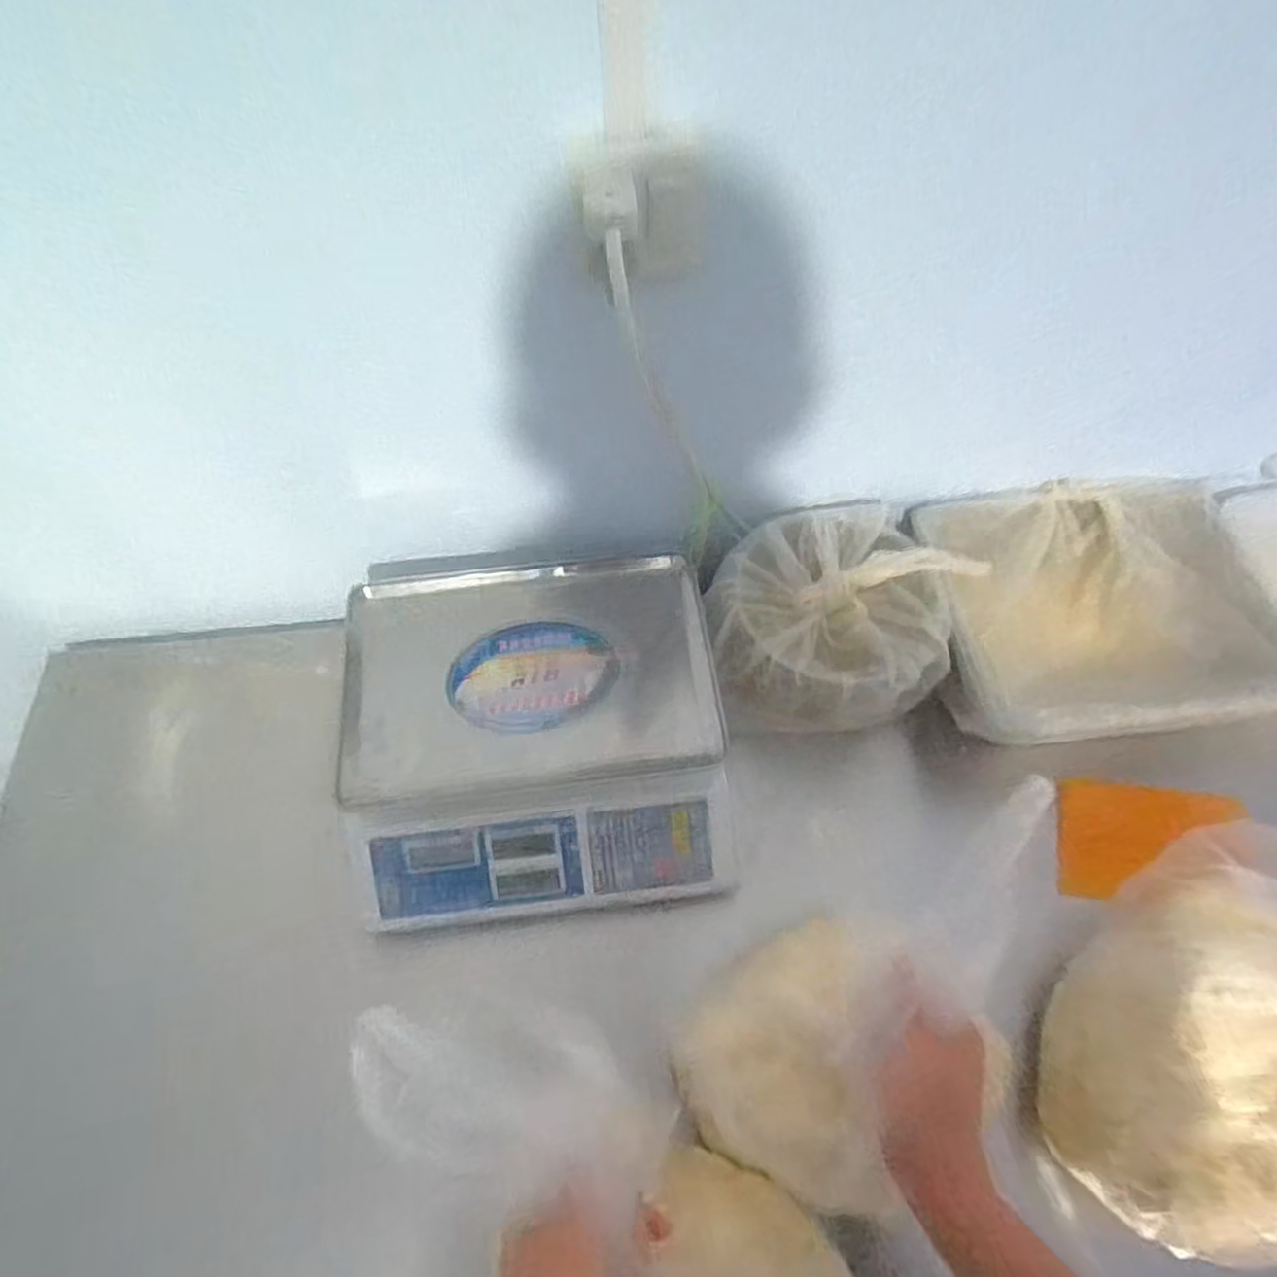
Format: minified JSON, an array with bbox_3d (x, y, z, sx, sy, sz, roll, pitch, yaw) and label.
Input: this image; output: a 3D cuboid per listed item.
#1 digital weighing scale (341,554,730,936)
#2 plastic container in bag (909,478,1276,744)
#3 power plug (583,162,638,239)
[{"bbox_3d":[-0.093,0.082,0.709,0.329,0.099,0.312,-6,59,-3],"label":"digital weighing scale"},{"bbox_3d":[0.454,-0.021,0.776,0.324,0.122,0.267,-3,59,-2],"label":"plastic container in bag"},{"bbox_3d":[-0.016,-0.261,0.460,0.032,0.026,0.043,-6,59,-3],"label":"power plug"}]

